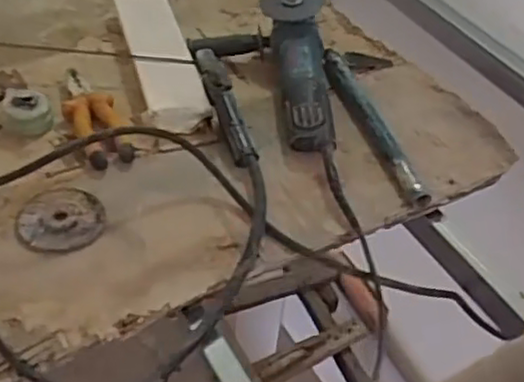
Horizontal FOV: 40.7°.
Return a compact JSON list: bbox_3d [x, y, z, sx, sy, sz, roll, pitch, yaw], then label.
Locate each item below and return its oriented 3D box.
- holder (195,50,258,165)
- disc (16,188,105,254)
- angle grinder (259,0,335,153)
[{"bbox_3d":[-0.048,-0.120,0.926,0.028,0.047,0.198,-12,60,-17],"label":"holder"},{"bbox_3d":[-0.228,0.031,0.800,0.094,0.009,0.091,3,45,-3],"label":"disc"},{"bbox_3d":[0.046,-0.171,0.946,0.086,0.100,0.267,2,45,-5],"label":"angle grinder"}]

